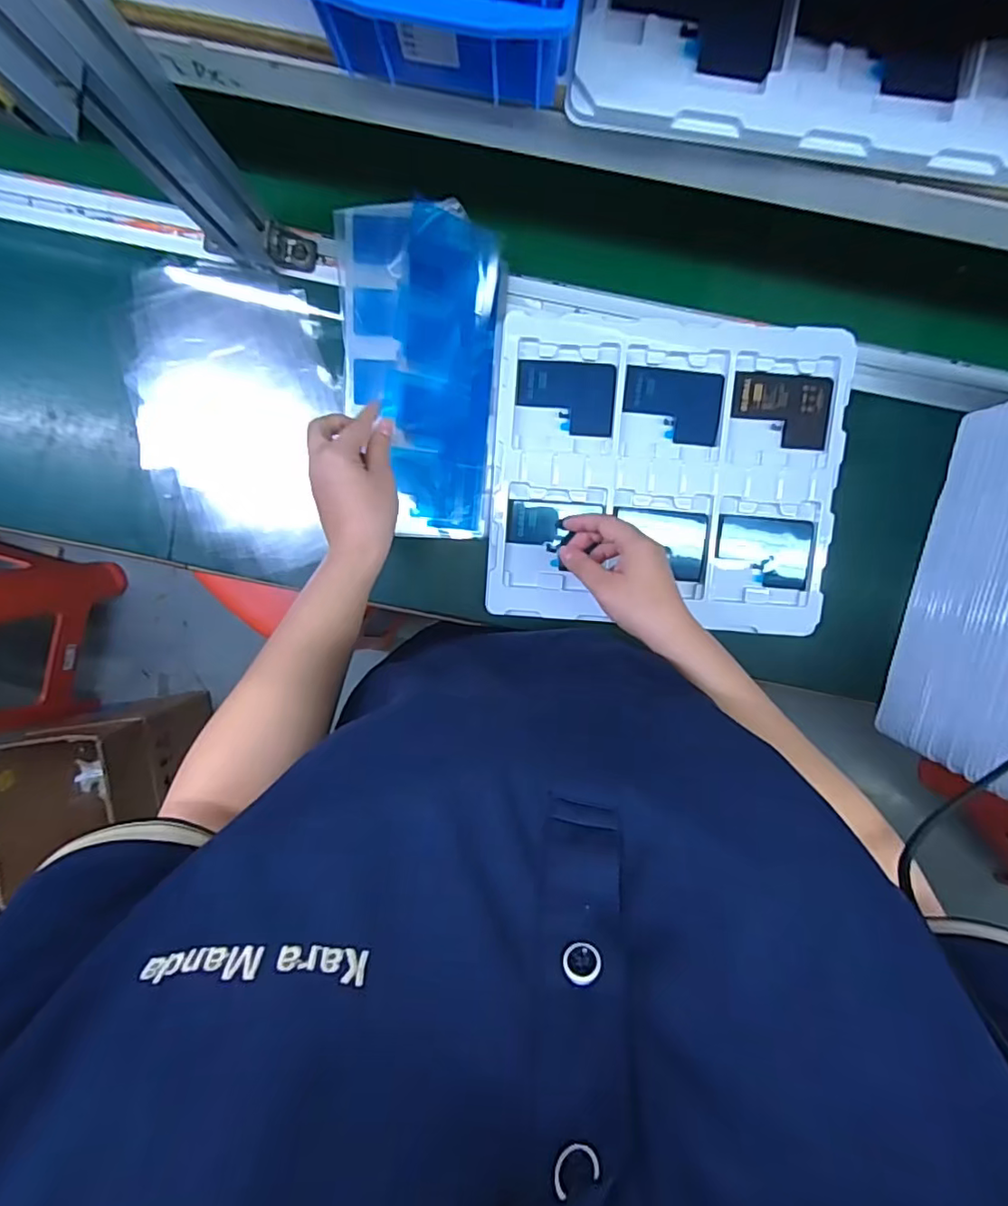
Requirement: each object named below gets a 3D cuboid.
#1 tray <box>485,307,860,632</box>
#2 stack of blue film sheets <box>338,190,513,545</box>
[{"bbox_3d":[0.150,-0.118,0.544,0.313,0.018,0.276,4,95,0],"label":"tray"},{"bbox_3d":[-0.074,-0.205,0.526,0.141,0.041,0.276,1,99,-9],"label":"stack of blue film sheets"}]

